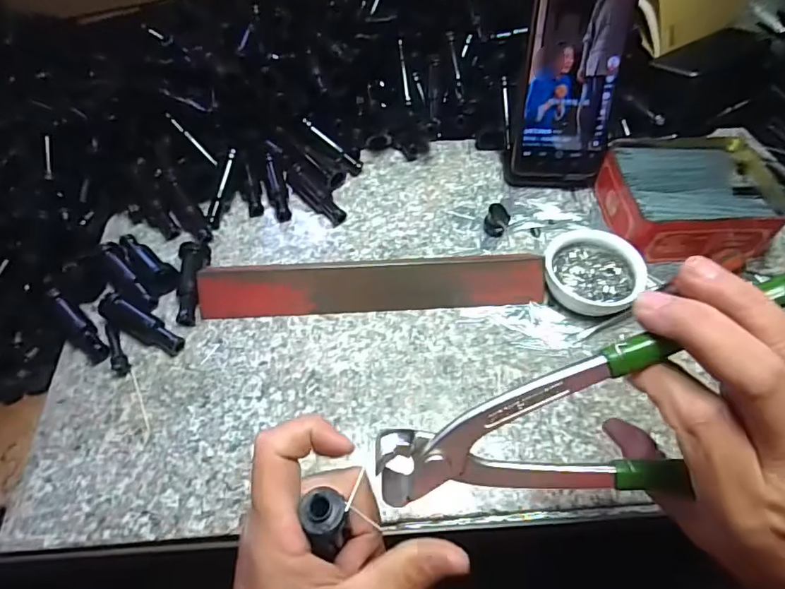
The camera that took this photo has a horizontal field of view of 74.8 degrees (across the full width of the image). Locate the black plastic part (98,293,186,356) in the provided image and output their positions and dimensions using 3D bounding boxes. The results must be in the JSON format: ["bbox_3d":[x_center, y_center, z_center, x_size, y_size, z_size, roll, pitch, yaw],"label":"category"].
[{"bbox_3d":[-0.183,0.018,0.366,0.071,0.017,0.016,23,57,15],"label":"black plastic part"}]

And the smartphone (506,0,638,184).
[{"bbox_3d":[0.146,-0.176,0.416,0.080,0.172,0.006,3,30,0],"label":"smartphone"}]

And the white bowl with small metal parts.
[{"bbox_3d":[0.153,-0.018,0.394,0.068,0.019,0.069,0,54,0],"label":"white bowl with small metal parts"}]

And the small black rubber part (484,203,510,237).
[{"bbox_3d":[0.088,-0.064,0.431,0.017,0.022,0.021,23,57,17],"label":"small black rubber part"}]

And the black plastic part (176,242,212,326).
[{"bbox_3d":[-0.153,-0.008,0.393,0.020,0.019,0.068,-5,54,-3],"label":"black plastic part"}]

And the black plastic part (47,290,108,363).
[{"bbox_3d":[-0.226,0.023,0.367,0.064,0.019,0.014,38,63,25],"label":"black plastic part"}]

